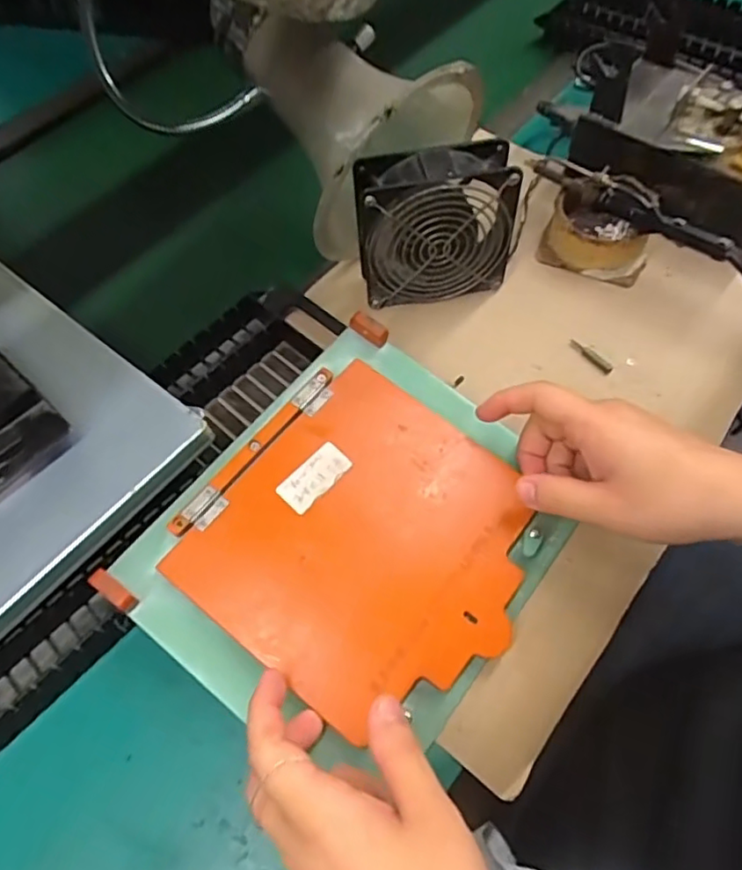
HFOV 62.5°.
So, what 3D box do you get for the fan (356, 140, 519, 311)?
[{"bbox_3d":[0.050,-0.166,0.488,0.118,0.119,0.051,-8,60,-2],"label":"fan"}]

